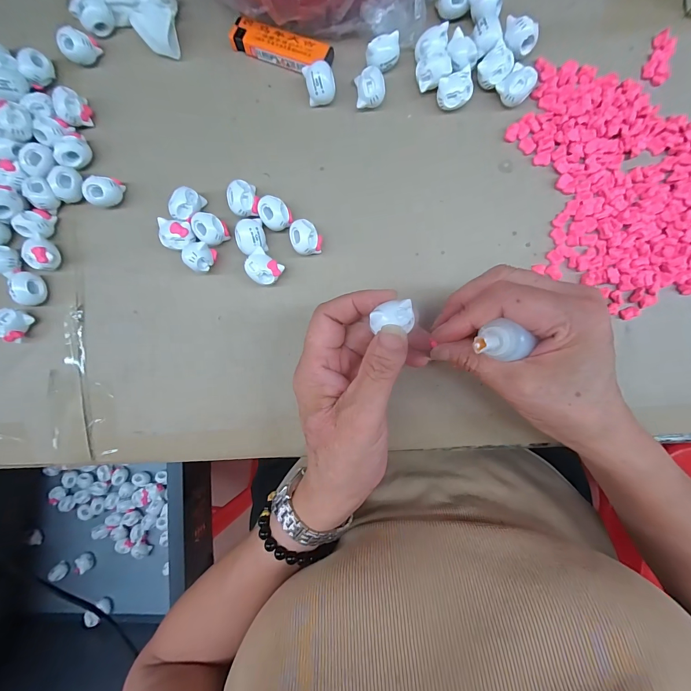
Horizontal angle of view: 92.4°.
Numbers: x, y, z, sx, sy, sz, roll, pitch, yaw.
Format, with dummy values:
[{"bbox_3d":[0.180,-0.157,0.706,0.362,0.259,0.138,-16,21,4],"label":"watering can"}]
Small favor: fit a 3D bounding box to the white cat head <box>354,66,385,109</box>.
[{"bbox_3d":[0.019,-0.195,0.254,0.022,0.020,0.021,-2,92,2],"label":"white cat head"}]

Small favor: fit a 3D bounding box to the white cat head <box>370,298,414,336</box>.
[{"bbox_3d":[0.027,-0.016,0.190,0.024,0.012,0.017,-7,92,2],"label":"white cat head"}]

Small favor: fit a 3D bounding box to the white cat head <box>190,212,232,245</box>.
[{"bbox_3d":[-0.103,-0.088,0.252,0.024,0.019,0.021,30,93,1],"label":"white cat head"}]

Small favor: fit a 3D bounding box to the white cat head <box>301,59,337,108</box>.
[{"bbox_3d":[-0.019,-0.199,0.253,0.021,0.020,0.022,-14,92,3],"label":"white cat head"}]

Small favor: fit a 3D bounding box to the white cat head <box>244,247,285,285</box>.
[{"bbox_3d":[-0.062,-0.058,0.255,0.024,0.022,0.021,37,93,0],"label":"white cat head"}]

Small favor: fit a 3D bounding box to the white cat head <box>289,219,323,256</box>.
[{"bbox_3d":[-0.030,-0.081,0.253,0.022,0.022,0.025,-27,91,3],"label":"white cat head"}]

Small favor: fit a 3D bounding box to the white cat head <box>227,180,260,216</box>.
[{"bbox_3d":[-0.077,-0.110,0.253,0.020,0.022,0.025,-14,92,3],"label":"white cat head"}]

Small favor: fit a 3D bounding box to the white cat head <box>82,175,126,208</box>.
[{"bbox_3d":[-0.187,-0.118,0.258,0.024,0.020,0.017,-23,91,3],"label":"white cat head"}]

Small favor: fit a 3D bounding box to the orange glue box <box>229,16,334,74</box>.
[{"bbox_3d":[-0.051,-0.233,0.259,0.080,0.012,0.024,18,93,1],"label":"orange glue box"}]

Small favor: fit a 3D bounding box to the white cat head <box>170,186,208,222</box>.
[{"bbox_3d":[-0.121,-0.106,0.254,0.017,0.020,0.025,28,93,1],"label":"white cat head"}]

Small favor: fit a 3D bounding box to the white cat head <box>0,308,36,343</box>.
[{"bbox_3d":[-0.261,-0.015,0.257,0.014,0.020,0.024,33,93,1],"label":"white cat head"}]

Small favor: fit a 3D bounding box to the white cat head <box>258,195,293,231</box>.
[{"bbox_3d":[-0.054,-0.100,0.253,0.025,0.021,0.021,35,93,1],"label":"white cat head"}]

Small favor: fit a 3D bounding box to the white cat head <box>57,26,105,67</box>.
[{"bbox_3d":[-0.210,-0.236,0.264,0.018,0.024,0.025,43,93,0],"label":"white cat head"}]

